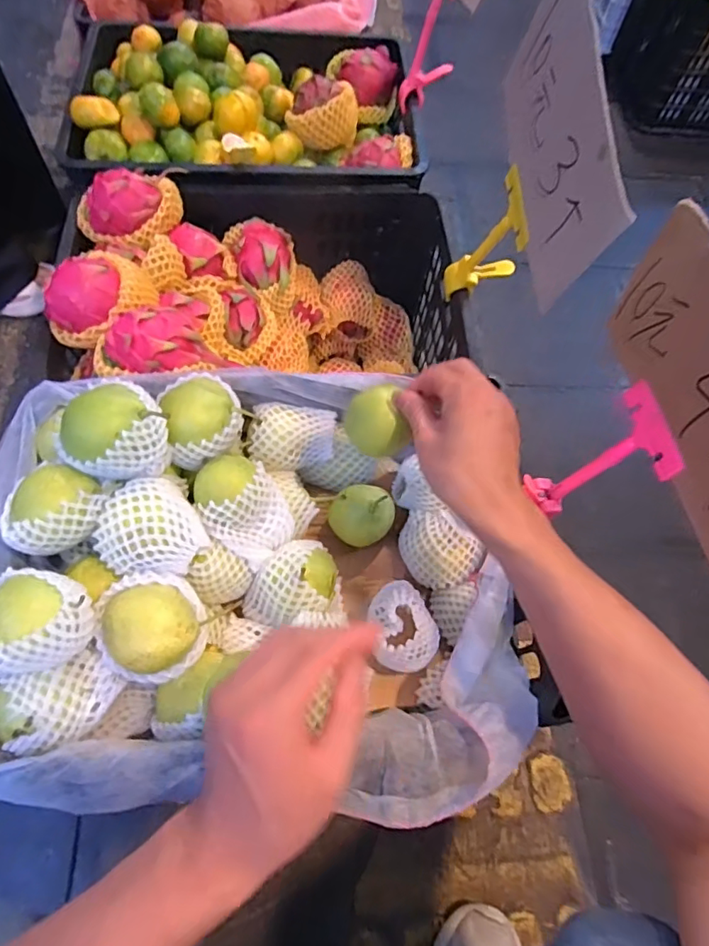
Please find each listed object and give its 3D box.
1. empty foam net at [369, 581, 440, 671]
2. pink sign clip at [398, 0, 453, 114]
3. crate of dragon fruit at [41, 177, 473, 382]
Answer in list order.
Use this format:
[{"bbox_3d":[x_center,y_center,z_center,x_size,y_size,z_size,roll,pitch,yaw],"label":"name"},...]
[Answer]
[{"bbox_3d":[0.040,0.136,0.465,0.054,0.062,0.073,-28,71,-18],"label":"empty foam net"},{"bbox_3d":[0.104,-0.598,0.732,0.056,0.148,0.070,32,66,9],"label":"pink sign clip"},{"bbox_3d":[-0.112,-0.213,0.699,0.462,0.262,0.294,-6,66,-9],"label":"crate of dragon fruit"}]

